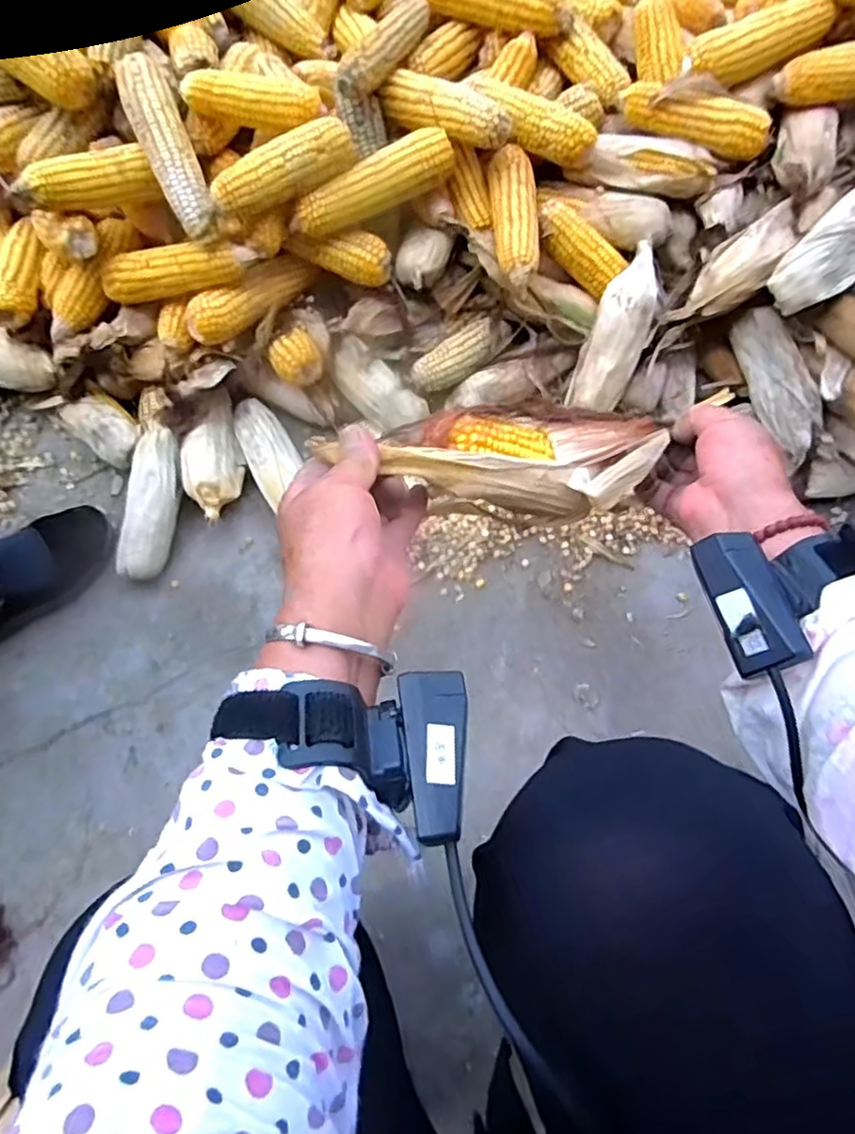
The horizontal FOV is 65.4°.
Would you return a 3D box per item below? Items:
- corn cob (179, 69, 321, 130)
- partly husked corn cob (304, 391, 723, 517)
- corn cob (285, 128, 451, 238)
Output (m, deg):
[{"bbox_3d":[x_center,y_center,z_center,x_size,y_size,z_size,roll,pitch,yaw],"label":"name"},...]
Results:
[{"bbox_3d":[-0.181,-0.489,0.689,0.143,0.033,0.047,11,68,2],"label":"corn cob"},{"bbox_3d":[0.073,-0.063,0.417,0.210,0.043,0.056,-4,67,-21],"label":"partly husked corn cob"},{"bbox_3d":[-0.060,-0.409,0.717,0.182,0.043,0.045,-24,71,4],"label":"corn cob"}]

